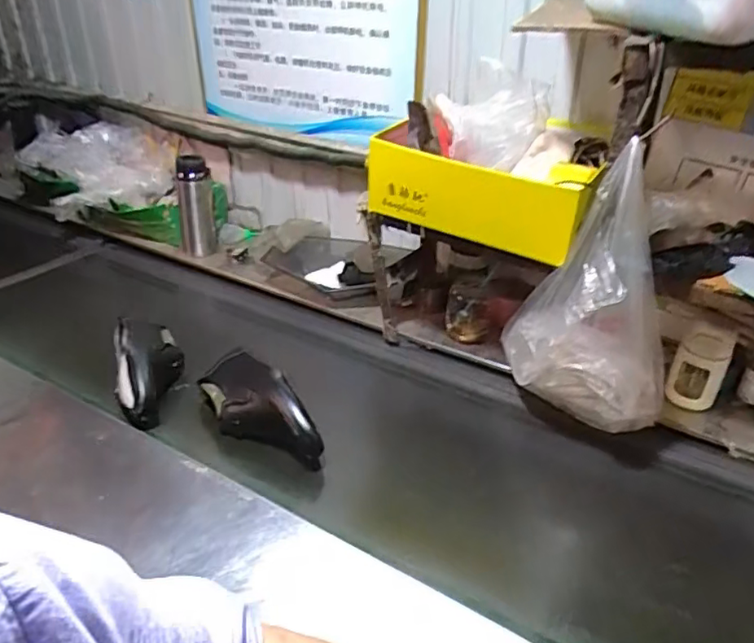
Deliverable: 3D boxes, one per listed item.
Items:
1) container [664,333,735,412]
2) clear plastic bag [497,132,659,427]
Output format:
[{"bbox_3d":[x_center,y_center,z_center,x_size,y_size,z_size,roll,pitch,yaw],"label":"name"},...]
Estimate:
[{"bbox_3d":[0.523,0.079,0.977,0.075,0.146,0.035,19,35,26],"label":"container"},{"bbox_3d":[0.316,-0.031,0.862,0.237,0.354,0.195,10,32,14],"label":"clear plastic bag"}]

